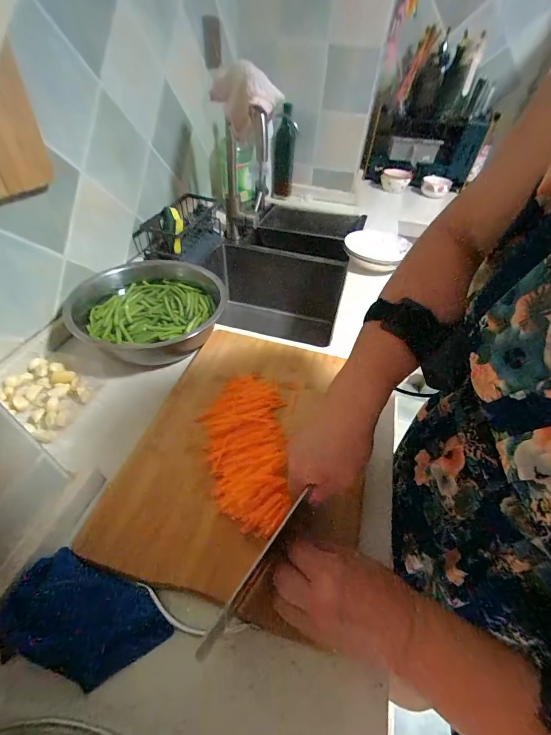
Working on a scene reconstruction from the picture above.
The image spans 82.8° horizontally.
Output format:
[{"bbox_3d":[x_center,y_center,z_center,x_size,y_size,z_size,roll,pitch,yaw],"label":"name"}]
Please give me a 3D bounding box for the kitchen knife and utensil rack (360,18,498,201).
[{"bbox_3d":[0.584,-0.910,1.147,0.402,0.428,0.178,21,49,15],"label":"kitchen knife and utensil rack"}]

